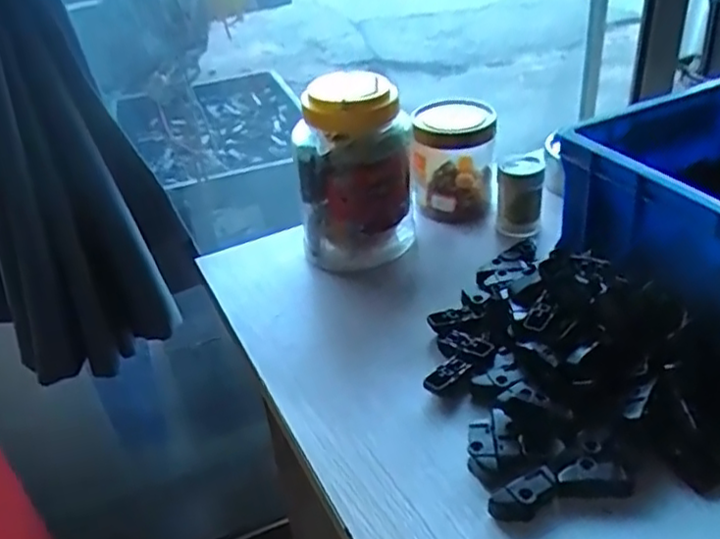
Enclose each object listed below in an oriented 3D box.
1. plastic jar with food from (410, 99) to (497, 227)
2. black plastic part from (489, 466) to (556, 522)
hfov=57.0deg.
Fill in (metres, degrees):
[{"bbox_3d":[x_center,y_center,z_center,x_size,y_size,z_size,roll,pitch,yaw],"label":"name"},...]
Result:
[{"bbox_3d":[0.100,-0.113,0.709,0.087,0.120,0.075,1,36,9],"label":"plastic jar with food"},{"bbox_3d":[0.103,0.142,0.413,0.045,0.015,0.019,-29,40,-11],"label":"black plastic part"}]

